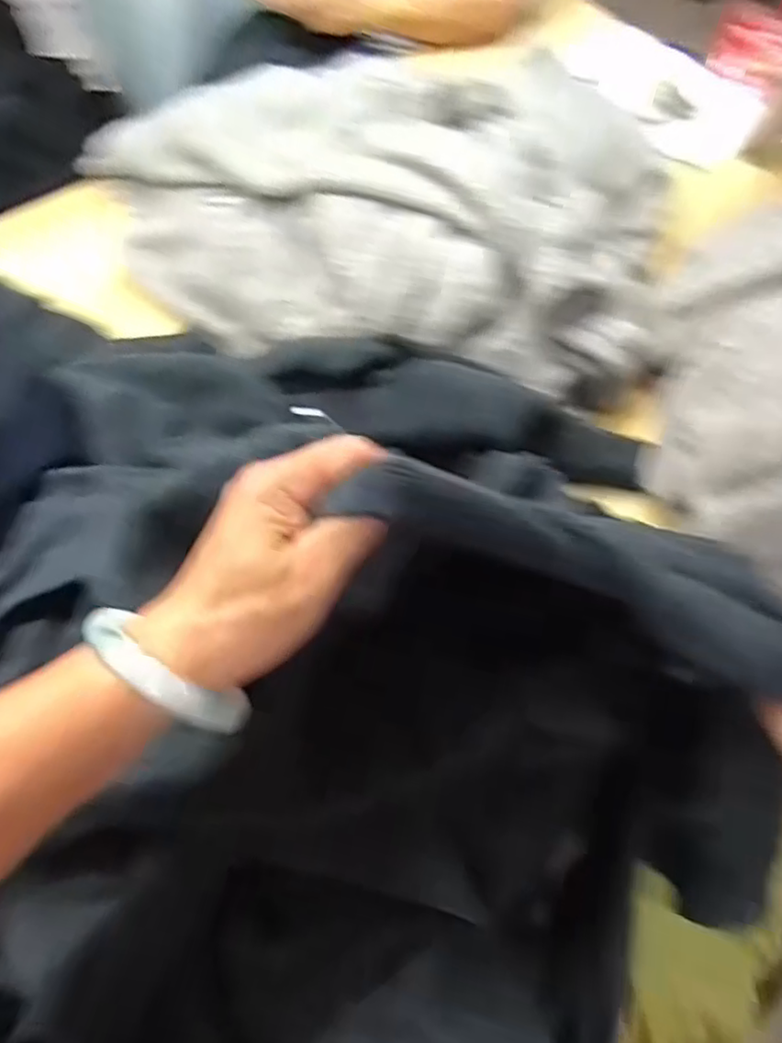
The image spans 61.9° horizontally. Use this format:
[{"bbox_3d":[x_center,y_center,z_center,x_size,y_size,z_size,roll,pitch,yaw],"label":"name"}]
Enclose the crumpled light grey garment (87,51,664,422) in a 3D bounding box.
[{"bbox_3d":[-0.029,-0.321,0.723,0.706,0.165,0.333,8,66,1],"label":"crumpled light grey garment"}]

